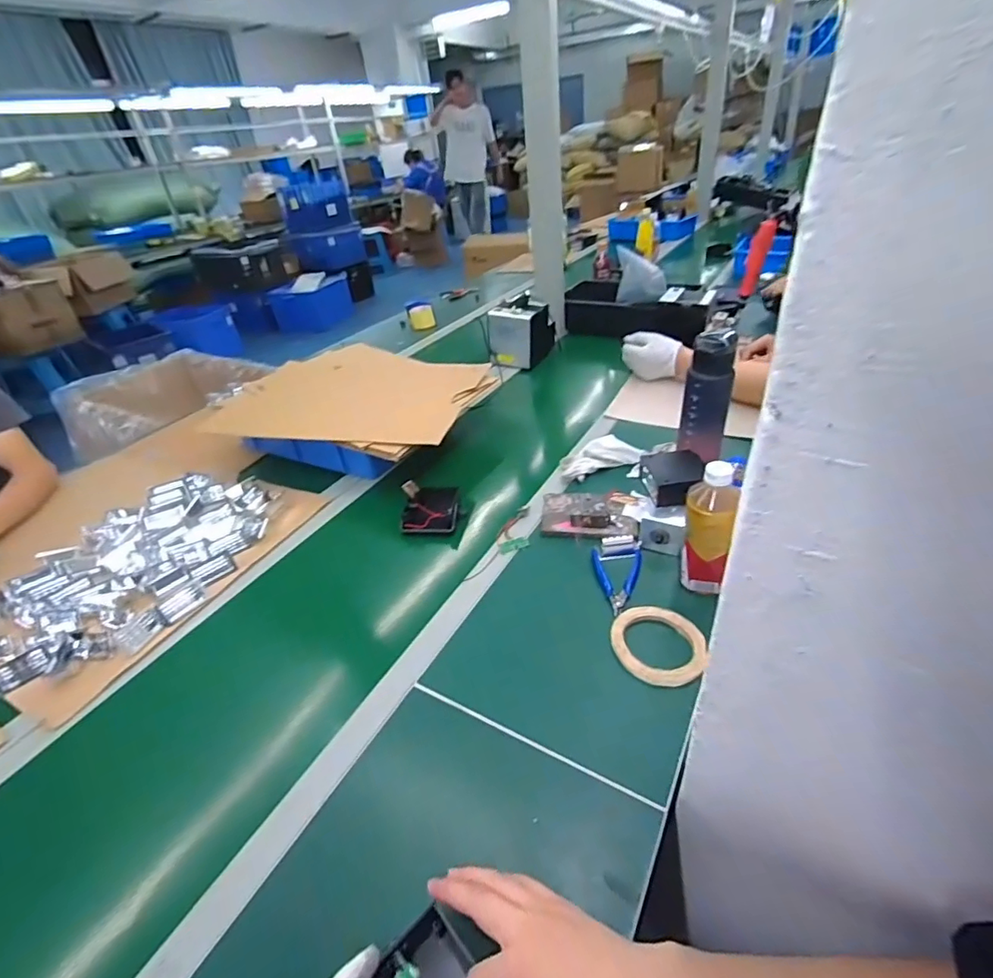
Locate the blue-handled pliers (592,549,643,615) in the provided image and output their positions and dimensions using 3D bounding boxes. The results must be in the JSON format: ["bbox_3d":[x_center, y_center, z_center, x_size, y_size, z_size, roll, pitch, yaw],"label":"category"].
[{"bbox_3d":[0.172,0.128,0.725,0.071,0.019,0.109,1,36,10],"label":"blue-handled pliers"}]

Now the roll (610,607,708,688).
[{"bbox_3d":[0.199,0.192,0.627,0.111,0.021,0.099,6,37,16],"label":"roll"}]

